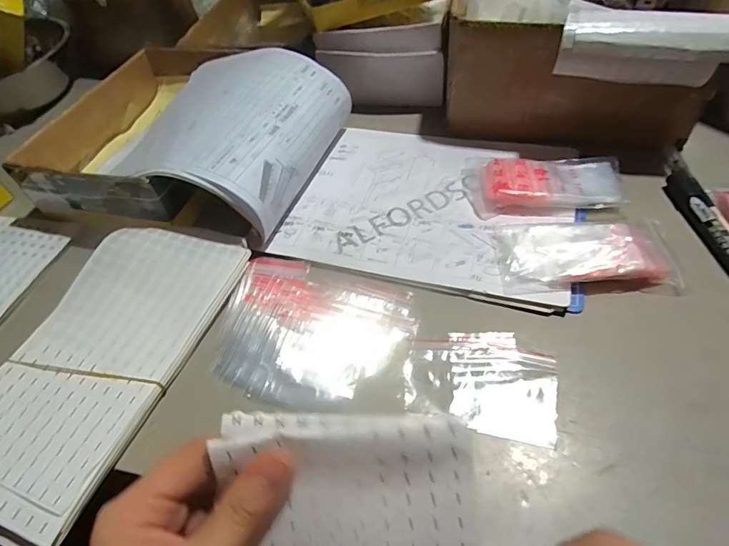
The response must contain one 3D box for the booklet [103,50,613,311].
[{"bbox_3d":[-0.016,-0.110,0.426,0.416,0.089,0.201,13,54,18],"label":"booklet"}]

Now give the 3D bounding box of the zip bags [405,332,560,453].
[{"bbox_3d":[0.082,0.075,0.317,0.102,0.006,0.074,9,52,15],"label":"zip bags"}]

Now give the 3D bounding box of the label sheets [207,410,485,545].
[{"bbox_3d":[-0.006,0.152,0.227,0.129,0.165,0.023,-3,6,7],"label":"label sheets"}]

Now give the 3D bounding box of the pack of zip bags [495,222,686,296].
[{"bbox_3d":[0.183,-0.019,0.367,0.136,0.021,0.069,-1,51,7],"label":"pack of zip bags"}]

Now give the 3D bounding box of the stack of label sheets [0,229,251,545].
[{"bbox_3d":[-0.204,0.060,0.338,0.127,0.026,0.241,12,53,17],"label":"stack of label sheets"}]

